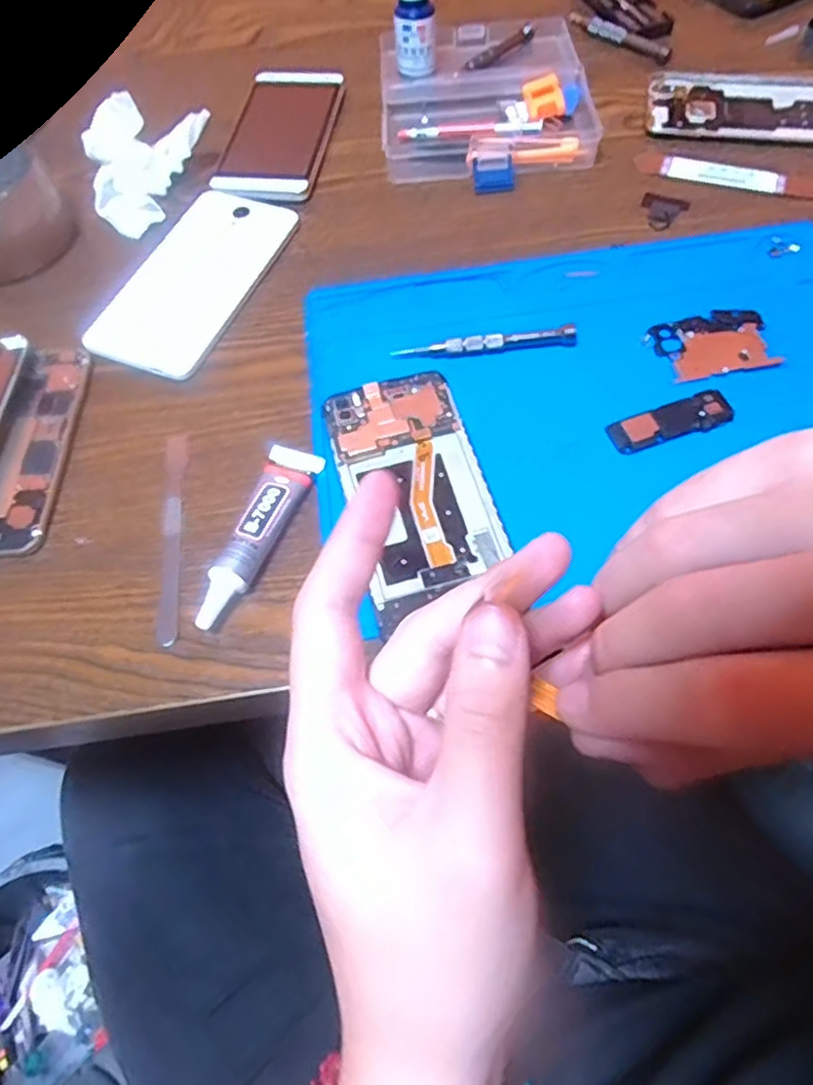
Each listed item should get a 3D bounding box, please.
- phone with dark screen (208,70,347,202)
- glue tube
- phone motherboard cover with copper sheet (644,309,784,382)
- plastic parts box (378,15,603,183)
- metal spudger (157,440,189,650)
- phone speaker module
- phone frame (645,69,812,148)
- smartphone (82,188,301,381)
[{"bbox_3d":[-0.096,-0.302,0.482,0.077,0.008,0.146,6,63,7],"label":"phone with dark screen"},{"bbox_3d":[-0.074,-0.005,0.324,0.026,0.018,0.103,16,65,12],"label":"glue tube"},{"bbox_3d":[0.173,-0.111,0.370,0.063,0.004,0.045,-10,62,-2],"label":"phone motherboard cover with copper sheet"},{"bbox_3d":[0.055,-0.352,0.495,0.147,0.020,0.203,-3,62,2],"label":"plastic parts box"},{"bbox_3d":[-0.120,-0.006,0.335,0.011,0.004,0.120,-8,62,-1],"label":"metal spudger"},{"bbox_3d":[0.140,-0.064,0.346,0.065,0.006,0.022,-20,63,-7],"label":"phone speaker module"},{"bbox_3d":[0.253,-0.312,0.468,0.151,0.006,0.079,12,64,10],"label":"phone frame"},{"bbox_3d":[-0.136,-0.169,0.418,0.078,0.006,0.152,19,65,13],"label":"smartphone"}]

